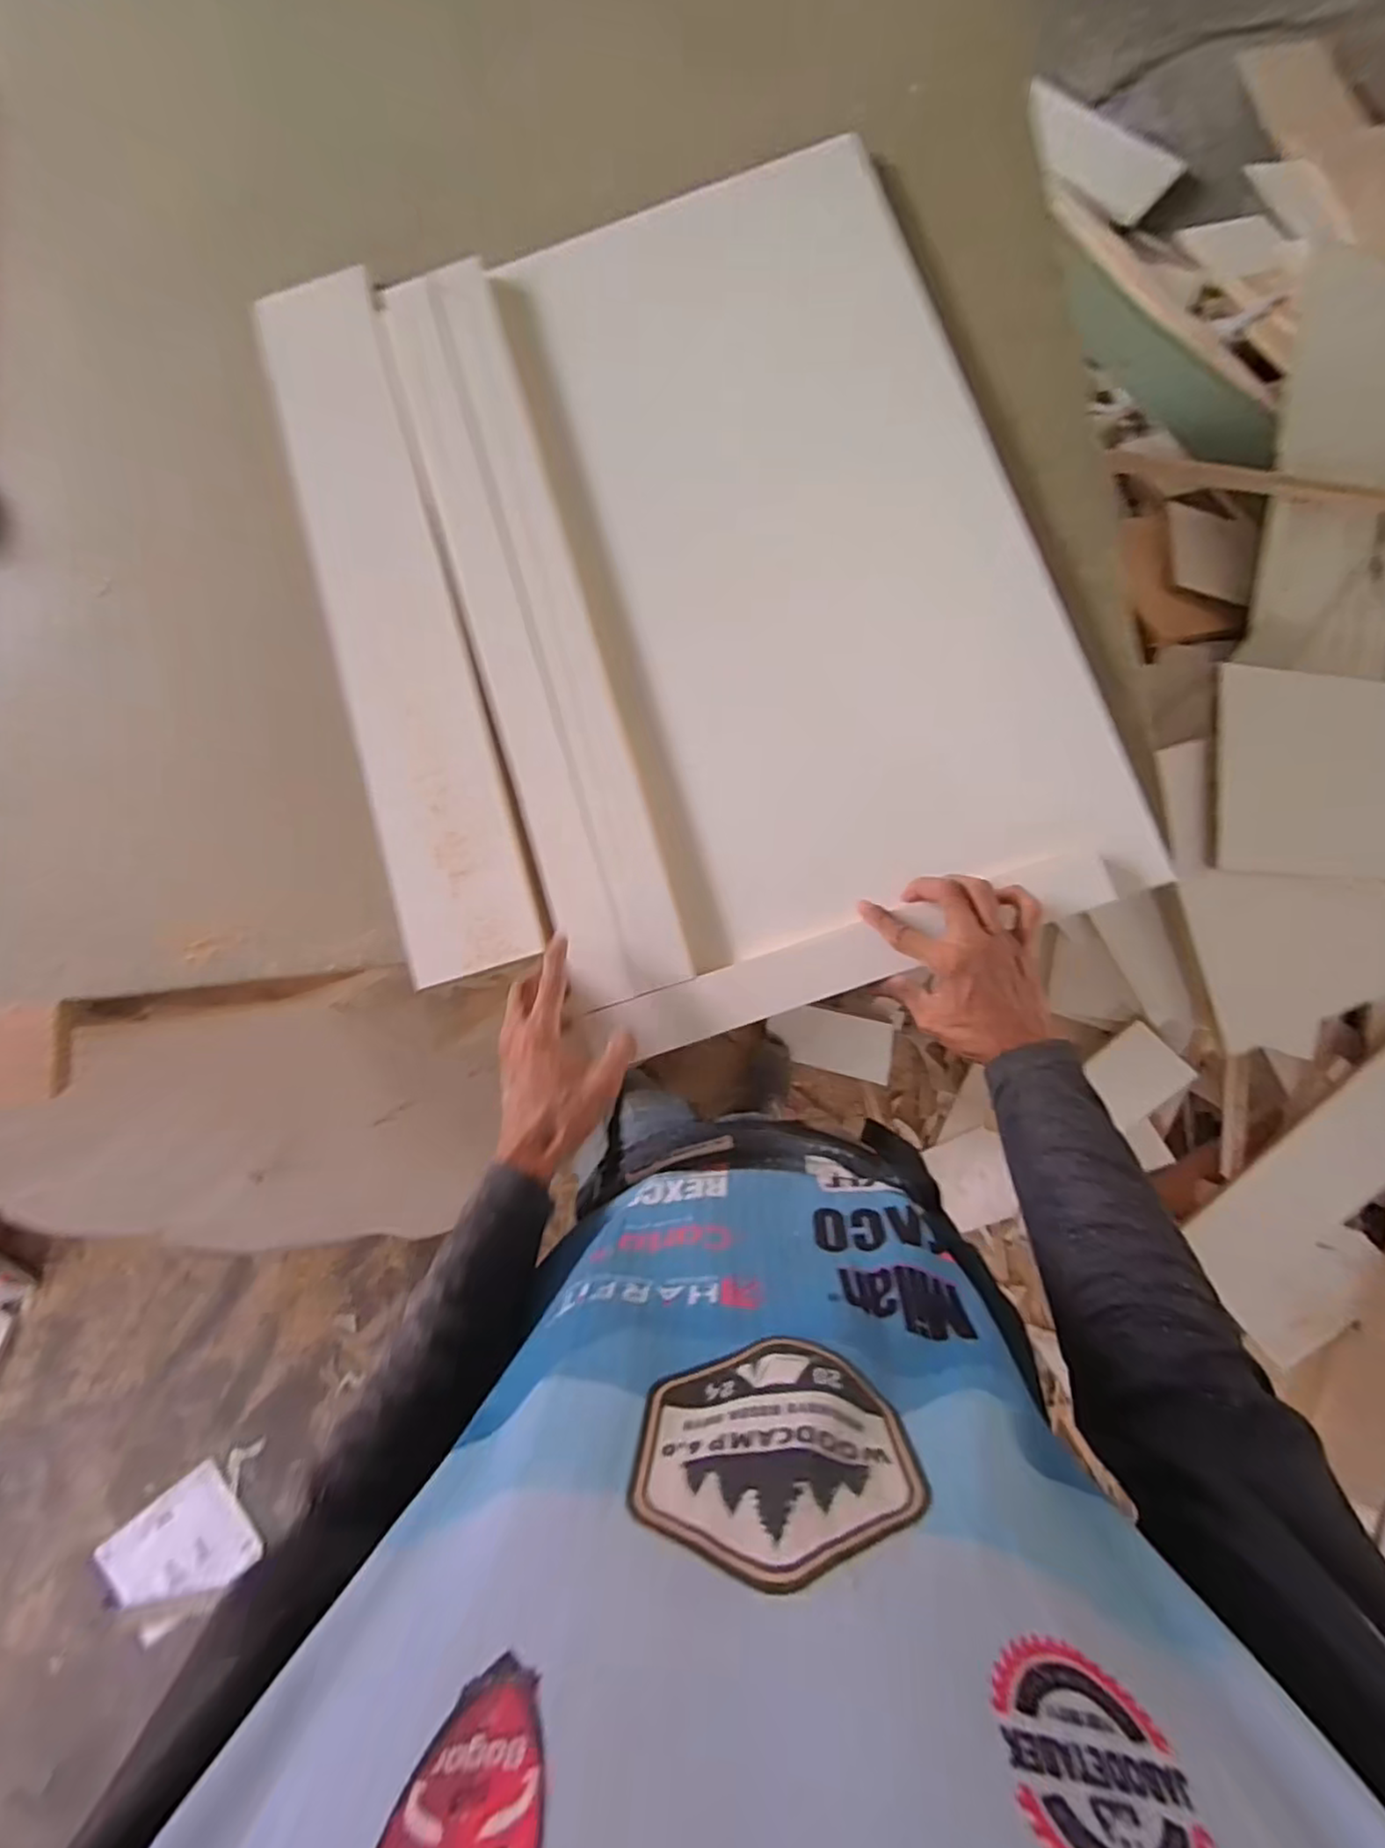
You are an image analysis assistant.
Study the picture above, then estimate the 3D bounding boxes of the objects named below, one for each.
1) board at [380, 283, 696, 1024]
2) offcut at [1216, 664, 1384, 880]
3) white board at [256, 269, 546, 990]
[{"bbox_3d":[-0.152,-0.276,0.622,0.118,0.024,0.704,-17,83,2],"label":"board"},{"bbox_3d":[1.069,-0.264,1.149,0.026,0.384,0.367,-7,99,-8],"label":"offcut"},{"bbox_3d":[-0.282,-0.283,0.635,0.124,0.017,0.675,-17,84,0],"label":"white board"}]

